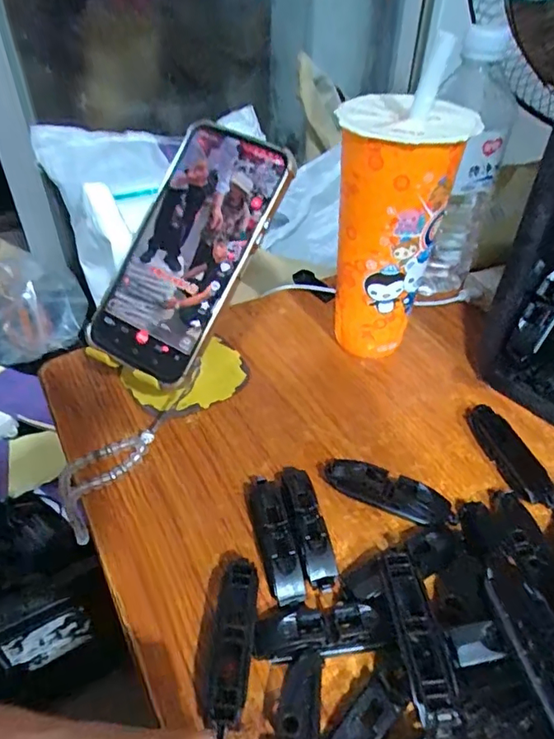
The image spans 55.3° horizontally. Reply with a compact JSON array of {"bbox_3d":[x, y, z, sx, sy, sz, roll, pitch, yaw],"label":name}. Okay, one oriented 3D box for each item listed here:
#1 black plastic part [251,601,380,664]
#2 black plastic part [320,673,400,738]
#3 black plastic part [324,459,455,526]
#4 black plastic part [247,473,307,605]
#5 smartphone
[{"bbox_3d":[0.019,0.131,0.263,0.062,0.019,0.019,-4,42,-7],"label":"black plastic part"},{"bbox_3d":[0.036,0.161,0.233,0.044,0.016,0.019,-31,51,-32],"label":"black plastic part"},{"bbox_3d":[0.068,0.076,0.328,0.079,0.020,0.018,18,44,18],"label":"black plastic part"},{"bbox_3d":[-0.003,0.095,0.306,0.019,0.020,0.079,-8,42,-11],"label":"black plastic part"},{"bbox_3d":[-0.058,-0.079,0.349,0.082,0.010,0.170,27,88,19],"label":"smartphone"}]

